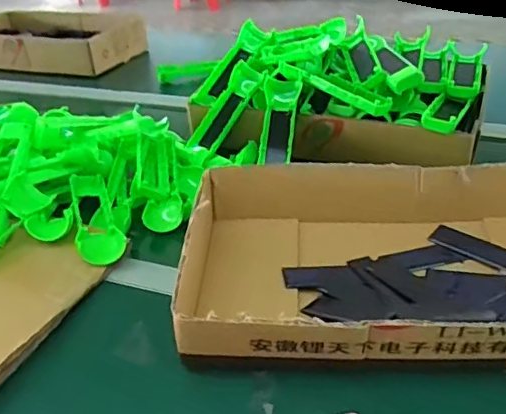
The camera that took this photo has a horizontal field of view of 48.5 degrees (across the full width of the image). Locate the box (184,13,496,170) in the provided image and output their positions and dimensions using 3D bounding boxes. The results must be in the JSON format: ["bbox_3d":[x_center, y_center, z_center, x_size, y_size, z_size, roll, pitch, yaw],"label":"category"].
[{"bbox_3d":[0.117,-0.167,0.834,0.406,0.153,0.243,5,35,16],"label":"box"}]

